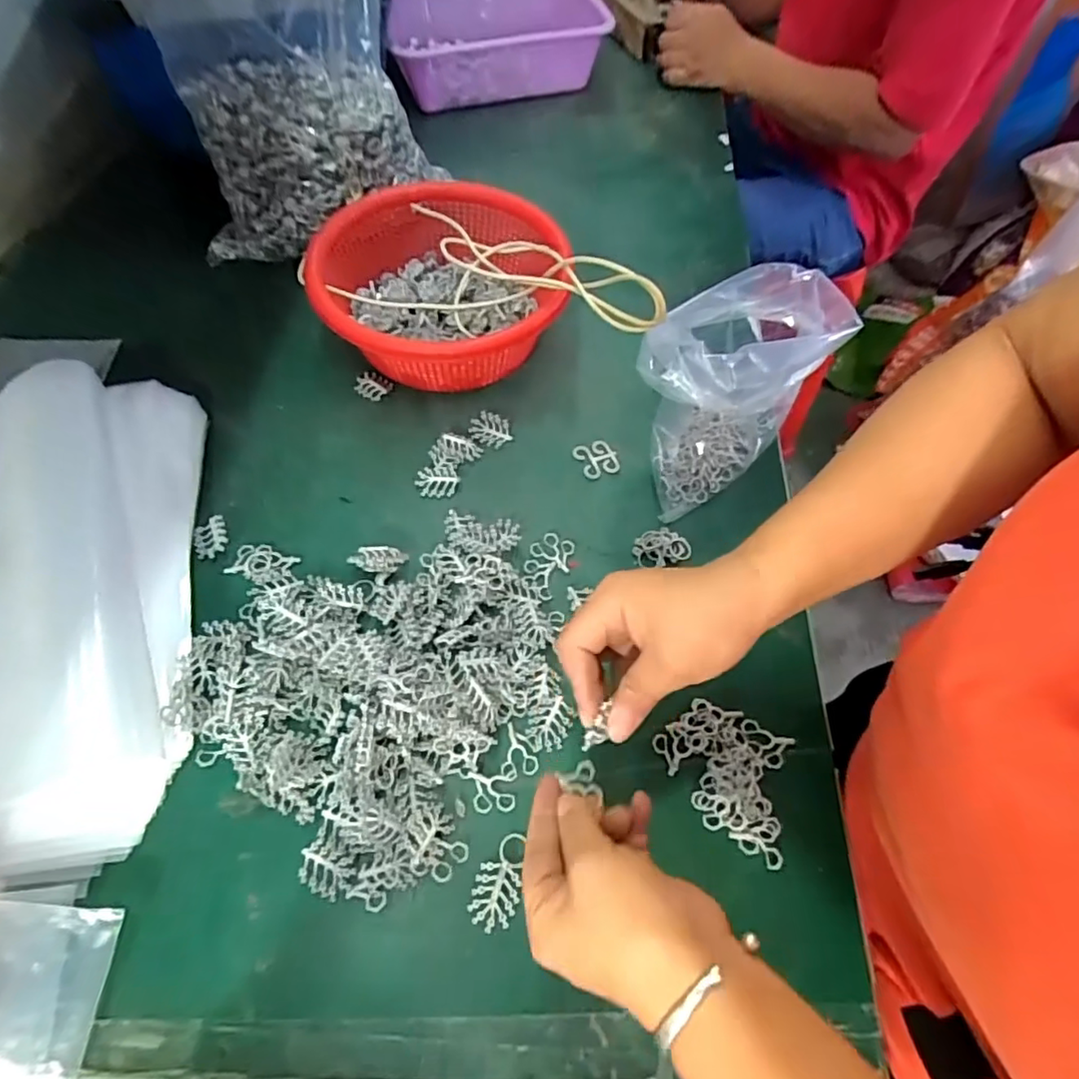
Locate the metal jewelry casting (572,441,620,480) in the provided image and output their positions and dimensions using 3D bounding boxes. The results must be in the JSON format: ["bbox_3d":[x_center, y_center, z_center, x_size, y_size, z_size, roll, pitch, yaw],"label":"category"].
[{"bbox_3d":[0.051,-0.072,0.514,0.034,0.004,0.034,-19,62,-13],"label":"metal jewelry casting"}]

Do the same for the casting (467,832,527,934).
[{"bbox_3d":[-0.023,0.205,0.352,0.027,0.006,0.051,16,60,6],"label":"casting"}]

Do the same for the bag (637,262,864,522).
[{"bbox_3d":[0.150,-0.125,0.473,0.159,0.140,0.094,-35,67,-21],"label":"bag"}]

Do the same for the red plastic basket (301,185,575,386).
[{"bbox_3d":[-0.090,-0.228,0.538,0.221,0.114,0.213,1,60,-2],"label":"red plastic basket"}]

